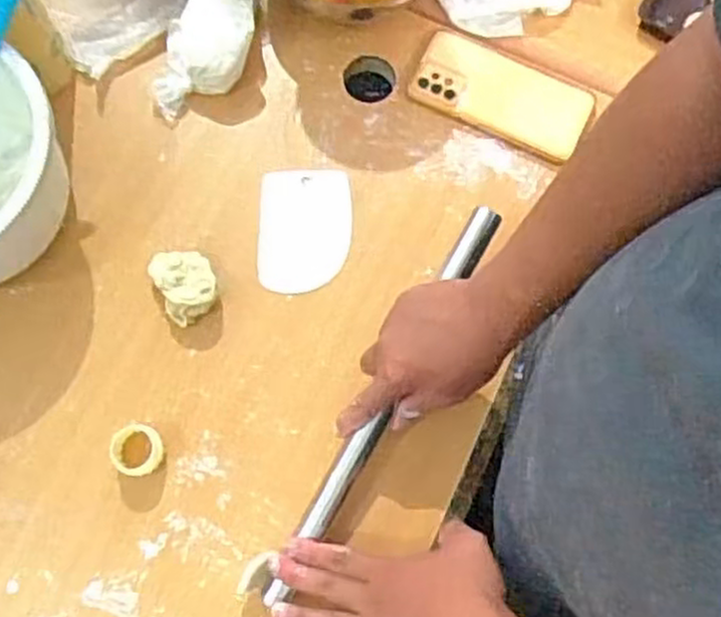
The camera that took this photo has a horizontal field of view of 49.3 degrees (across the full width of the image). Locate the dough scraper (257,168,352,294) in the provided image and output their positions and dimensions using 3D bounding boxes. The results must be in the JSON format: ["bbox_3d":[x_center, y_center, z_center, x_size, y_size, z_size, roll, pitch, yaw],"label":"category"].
[{"bbox_3d":[-0.050,-0.070,0.697,0.081,0.005,0.110,-1,79,4],"label":"dough scraper"}]

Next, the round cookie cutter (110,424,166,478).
[{"bbox_3d":[-0.180,0.114,0.634,0.039,0.021,0.040,0,75,-1],"label":"round cookie cutter"}]

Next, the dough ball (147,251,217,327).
[{"bbox_3d":[-0.149,-0.023,0.668,0.048,0.043,0.060,-26,78,-8],"label":"dough ball"}]

